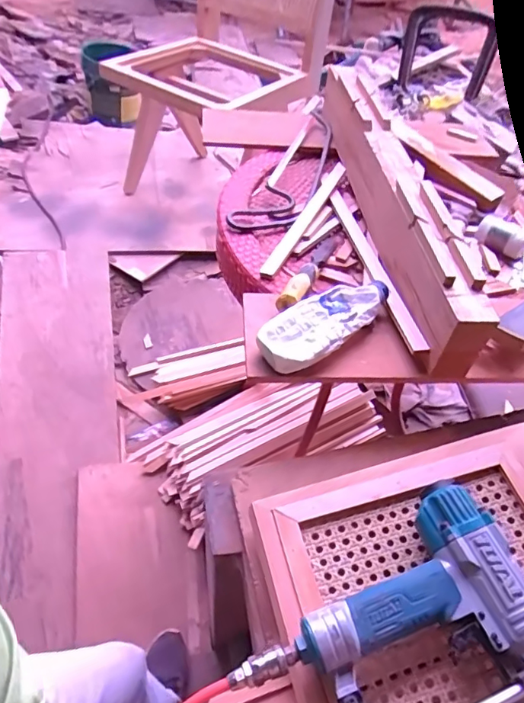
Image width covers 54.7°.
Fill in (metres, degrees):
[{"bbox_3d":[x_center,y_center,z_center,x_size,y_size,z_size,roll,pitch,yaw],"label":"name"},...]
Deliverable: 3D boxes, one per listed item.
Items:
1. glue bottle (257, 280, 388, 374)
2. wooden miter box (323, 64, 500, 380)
[{"bbox_3d":[0.084,-0.037,0.647,0.199,0.044,0.075,-34,57,-30],"label":"glue bottle"},{"bbox_3d":[0.196,-0.264,0.822,0.070,0.116,0.711,-2,47,-6],"label":"wooden miter box"}]

